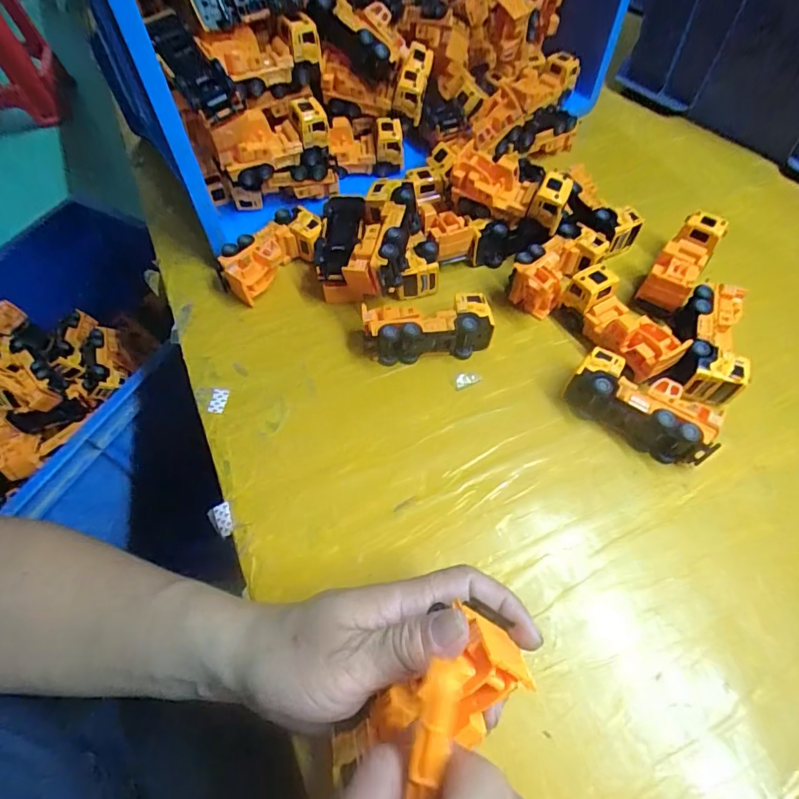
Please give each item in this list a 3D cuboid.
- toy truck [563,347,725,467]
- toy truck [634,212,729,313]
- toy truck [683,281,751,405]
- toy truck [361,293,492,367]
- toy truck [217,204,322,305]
[{"bbox_3d":[0.178,0.007,0.348,0.101,0.037,0.042,34,64,19],"label":"toy truck"},{"bbox_3d":[0.247,-0.116,0.424,0.036,0.054,0.103,33,64,18],"label":"toy truck"},{"bbox_3d":[0.248,-0.044,0.379,0.041,0.034,0.103,18,60,10],"label":"toy truck"},{"bbox_3d":[0.022,-0.058,0.387,0.101,0.037,0.036,-6,58,-4],"label":"toy truck"},{"bbox_3d":[-0.115,-0.131,0.432,0.098,0.040,0.045,-40,67,-22],"label":"toy truck"}]

